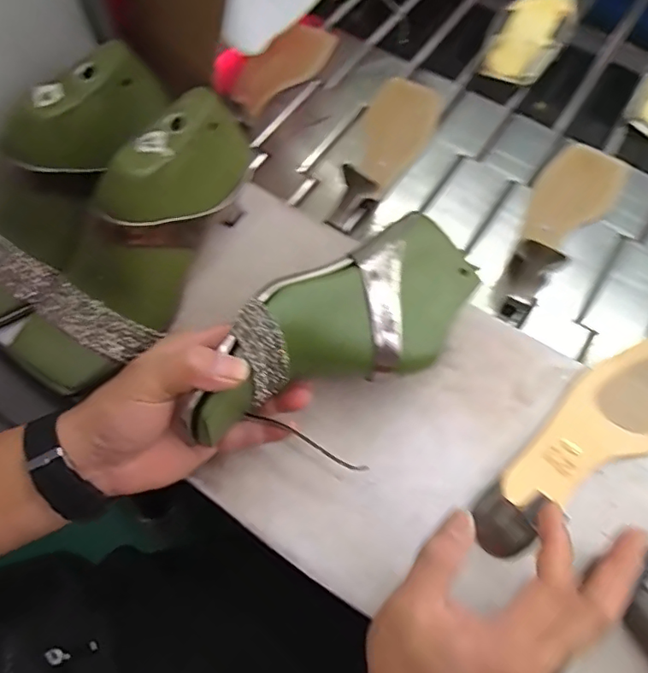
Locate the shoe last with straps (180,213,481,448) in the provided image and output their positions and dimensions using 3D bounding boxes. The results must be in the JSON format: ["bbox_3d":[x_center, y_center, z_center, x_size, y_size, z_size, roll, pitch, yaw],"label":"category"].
[{"bbox_3d":[0.011,-0.001,0.369,0.224,0.072,0.085,-28,70,-19],"label":"shoe last with straps"}]

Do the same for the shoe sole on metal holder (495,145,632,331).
[{"bbox_3d":[0.243,-0.128,0.545,0.079,0.048,0.252,36,69,13],"label":"shoe sole on metal holder"}]

